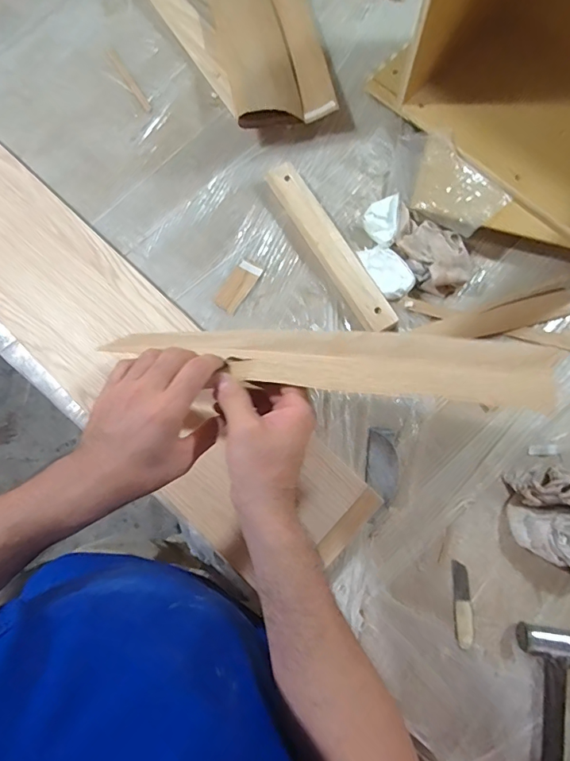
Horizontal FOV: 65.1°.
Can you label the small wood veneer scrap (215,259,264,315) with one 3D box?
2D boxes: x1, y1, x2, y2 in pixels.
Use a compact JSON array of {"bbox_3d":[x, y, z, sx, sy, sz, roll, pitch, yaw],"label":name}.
[{"bbox_3d":[-0.067,-0.134,0.636,0.036,0.004,0.081,31,77,9],"label":"small wood veneer scrap"}]

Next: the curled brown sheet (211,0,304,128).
[{"bbox_3d":[-0.070,-0.584,0.718,0.109,0.062,0.435,-14,75,-3],"label":"curled brown sheet"}]

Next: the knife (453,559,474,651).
[{"bbox_3d":[0.209,0.263,0.527,0.020,0.004,0.091,3,75,1],"label":"knife"}]

